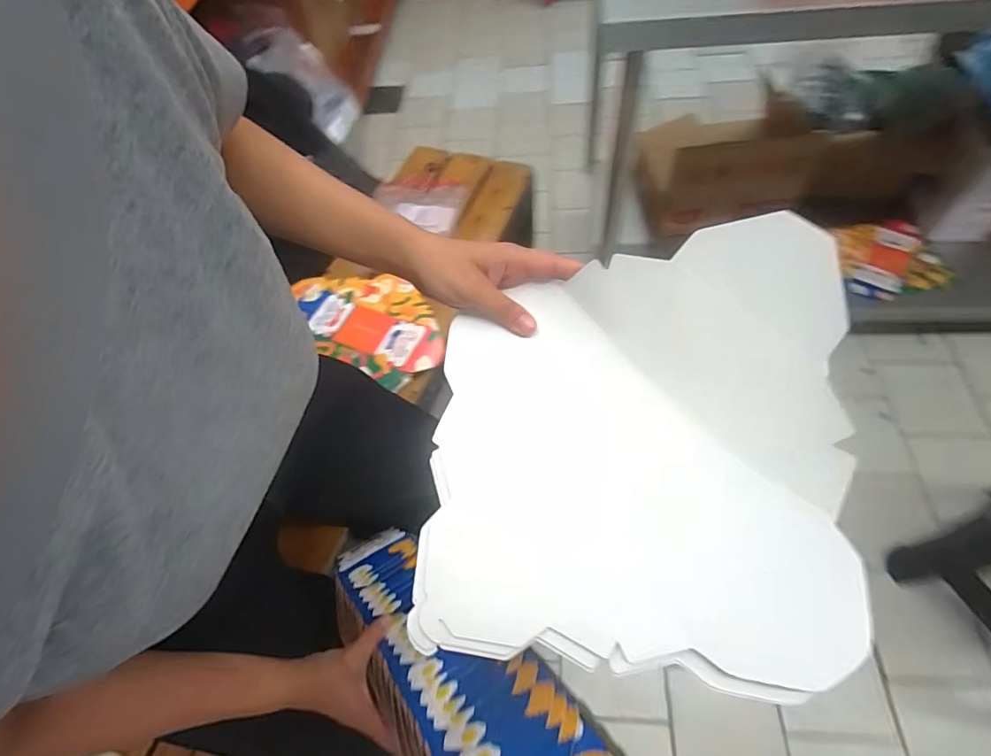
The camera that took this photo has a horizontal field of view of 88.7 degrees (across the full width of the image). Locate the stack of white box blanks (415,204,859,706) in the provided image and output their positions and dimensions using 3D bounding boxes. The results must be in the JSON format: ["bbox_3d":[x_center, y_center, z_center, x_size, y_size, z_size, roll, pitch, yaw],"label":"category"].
[{"bbox_3d":[0.068,0.047,0.306,0.237,0.050,0.239,-3,79,24],"label":"stack of white box blanks"}]

